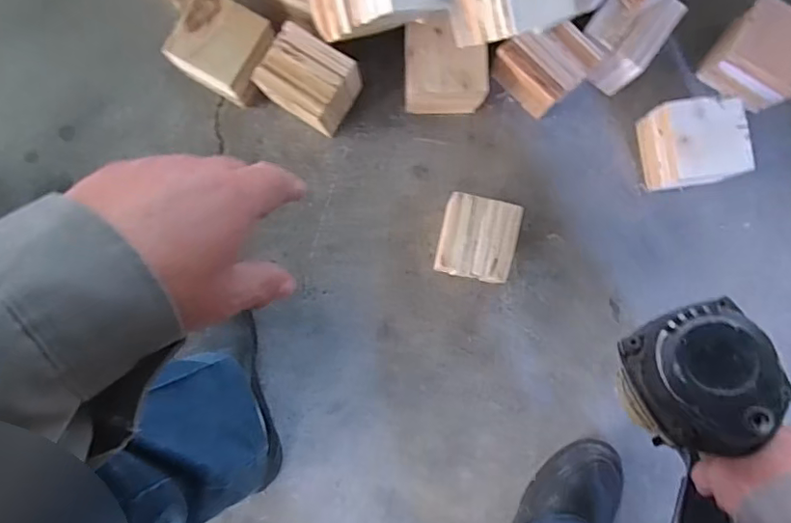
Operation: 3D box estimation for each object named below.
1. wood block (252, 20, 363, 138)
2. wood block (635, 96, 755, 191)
[{"bbox_3d":[-0.102,-0.221,0.673,0.100,0.101,0.088,35,88,2],"label":"wood block"},{"bbox_3d":[0.370,-0.144,0.675,0.094,0.081,0.100,-10,87,0],"label":"wood block"}]

